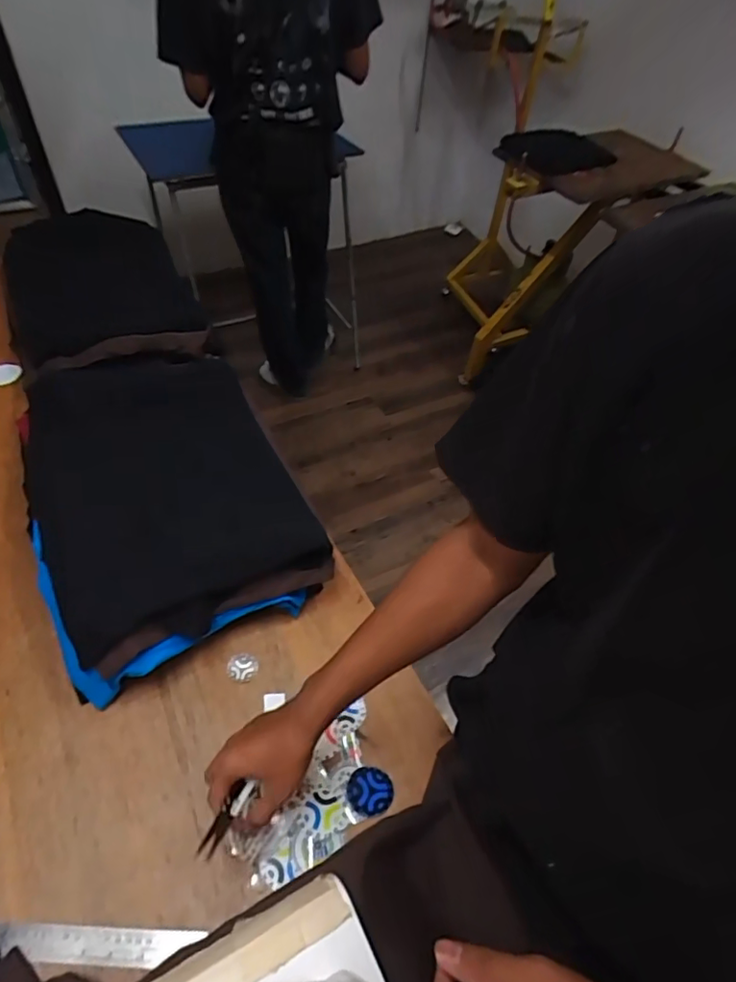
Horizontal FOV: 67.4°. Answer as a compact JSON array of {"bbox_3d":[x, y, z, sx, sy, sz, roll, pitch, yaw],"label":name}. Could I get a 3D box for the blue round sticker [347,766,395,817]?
[{"bbox_3d":[0.002,0.346,0.635,0.053,0.010,0.051,3,50,-3],"label":"blue round sticker"}]

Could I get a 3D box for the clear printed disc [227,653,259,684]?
[{"bbox_3d":[-0.162,0.227,0.712,0.038,0.004,0.038,3,50,-3],"label":"clear printed disc"}]

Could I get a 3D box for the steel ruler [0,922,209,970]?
[{"bbox_3d":[-0.315,0.427,0.524,0.296,0.005,0.028,4,50,-2],"label":"steel ruler"}]

